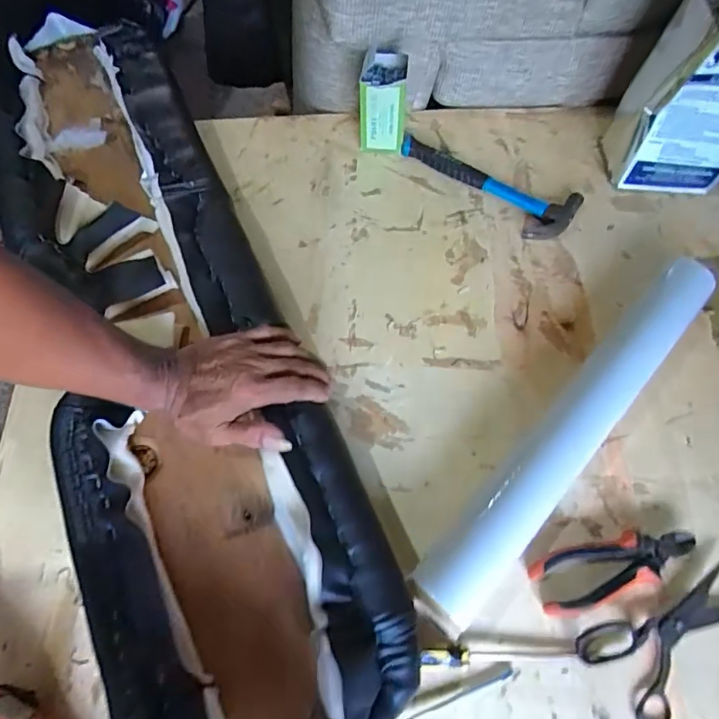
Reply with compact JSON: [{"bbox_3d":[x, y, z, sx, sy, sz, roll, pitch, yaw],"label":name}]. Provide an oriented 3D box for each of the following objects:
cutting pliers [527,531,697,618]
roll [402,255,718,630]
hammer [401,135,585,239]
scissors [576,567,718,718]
[{"bbox_3d":[0.259,0.208,0.488,0.167,0.021,0.057,-17,67,-8],"label":"cutting pliers"},{"bbox_3d":[0.243,0.065,0.532,0.063,0.061,0.513,41,72,16],"label":"roll"},{"bbox_3d":[0.176,-0.244,0.696,0.268,0.023,0.089,23,68,10],"label":"hammer"},{"bbox_3d":[0.310,0.276,0.463,0.188,0.015,0.092,-21,67,-10],"label":"scissors"}]

